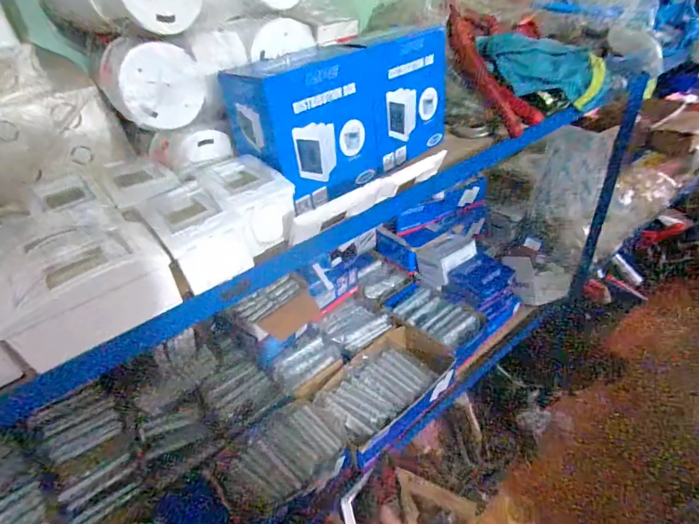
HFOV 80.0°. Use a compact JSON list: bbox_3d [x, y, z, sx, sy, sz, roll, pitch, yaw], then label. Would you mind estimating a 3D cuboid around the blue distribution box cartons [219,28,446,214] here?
[{"bbox_3d":[-0.002,-0.209,0.566,0.317,0.167,0.112,-32,43,-30],"label":"blue distribution box cartons"}]

